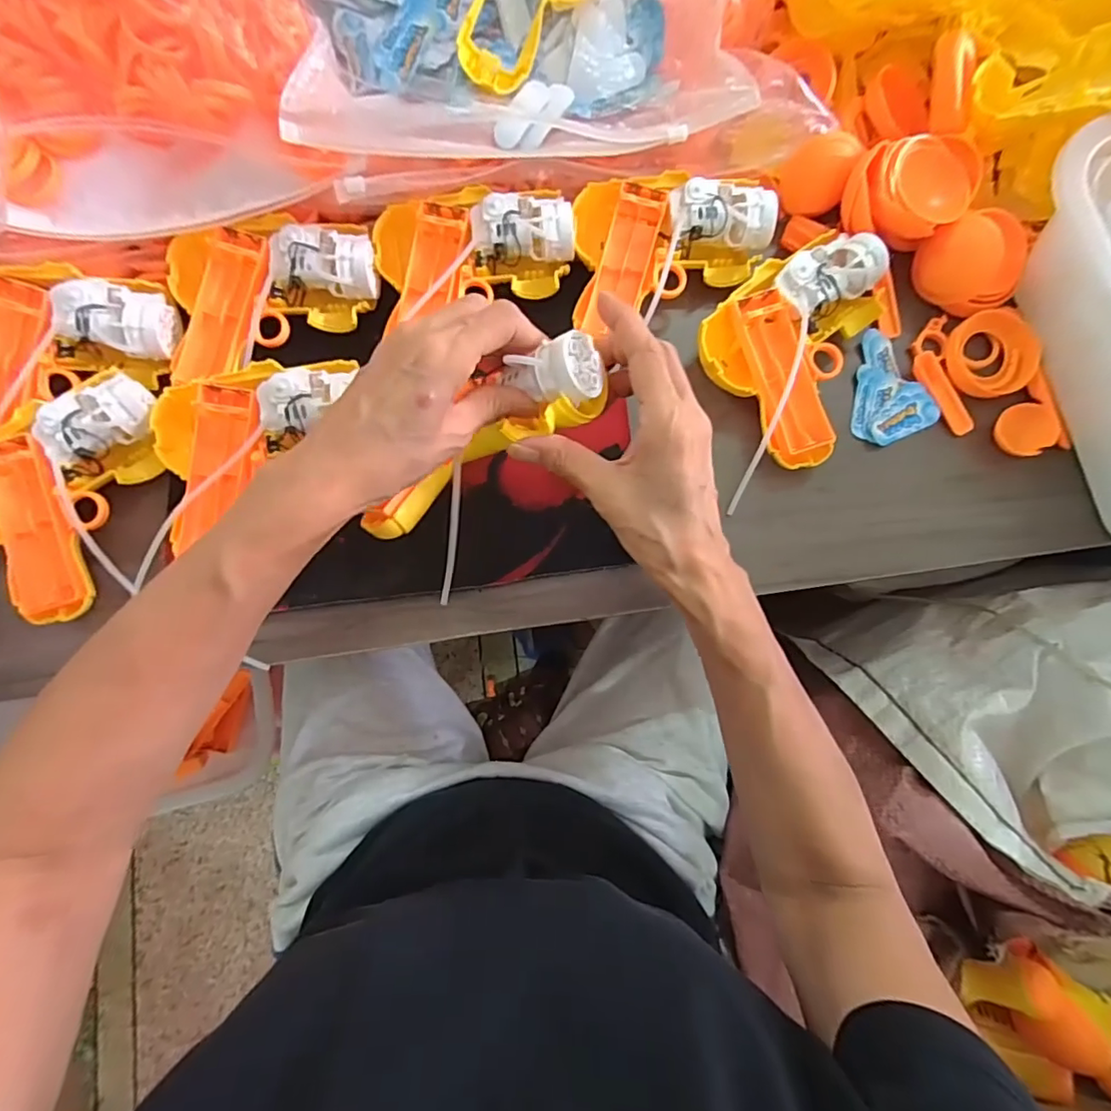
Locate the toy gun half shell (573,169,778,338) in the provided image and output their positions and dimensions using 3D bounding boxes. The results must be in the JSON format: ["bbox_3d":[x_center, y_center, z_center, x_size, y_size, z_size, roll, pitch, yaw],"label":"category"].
[{"bbox_3d":[0.078,-0.218,0.392,0.143,0.042,0.110,-11,80,-2],"label":"toy gun half shell"}]

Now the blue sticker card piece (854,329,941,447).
[{"bbox_3d":[0.244,-0.118,0.397,0.054,0.008,0.082,10,80,1],"label":"blue sticker card piece"}]

